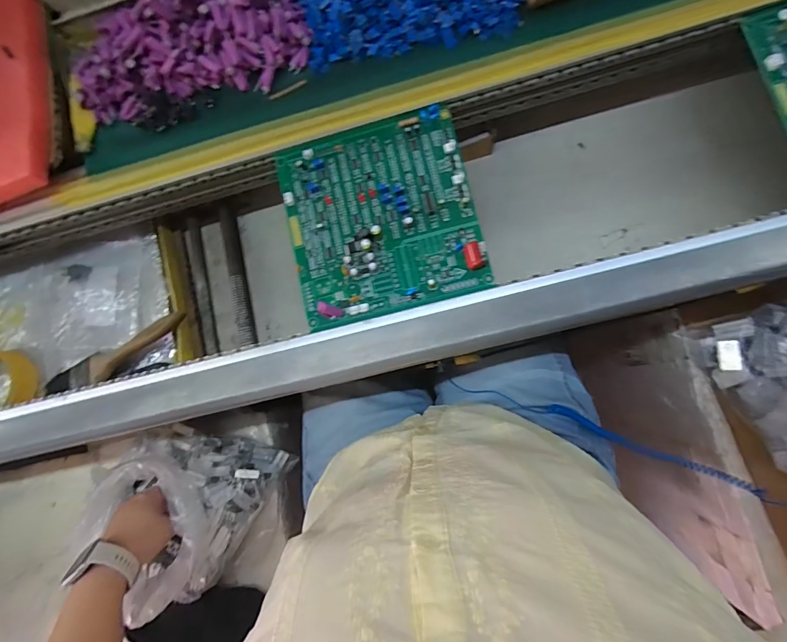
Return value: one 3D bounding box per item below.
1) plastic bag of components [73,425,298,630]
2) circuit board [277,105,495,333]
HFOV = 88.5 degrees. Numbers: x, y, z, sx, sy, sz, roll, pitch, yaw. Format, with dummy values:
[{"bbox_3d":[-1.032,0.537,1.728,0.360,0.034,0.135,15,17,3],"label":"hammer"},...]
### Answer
[{"bbox_3d":[-0.264,0.246,0.530,0.195,0.156,0.179,19,86,8],"label":"plastic bag of components"},{"bbox_3d":[-0.013,-0.100,0.383,0.174,0.019,0.181,-14,82,5],"label":"circuit board"}]

